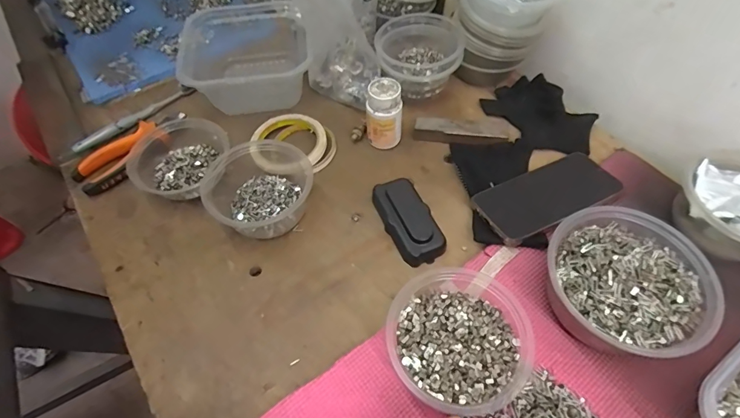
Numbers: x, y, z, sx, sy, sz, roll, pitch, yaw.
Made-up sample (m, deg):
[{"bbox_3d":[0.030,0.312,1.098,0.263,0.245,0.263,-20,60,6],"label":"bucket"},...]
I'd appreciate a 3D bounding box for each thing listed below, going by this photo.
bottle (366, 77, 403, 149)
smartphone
[{"bbox_3d":[0.018,-0.117,0.517,0.043,0.087,0.035,-5,54,0],"label":"bottle"},{"bbox_3d":[0.190,-0.015,0.451,0.139,0.007,0.074,-23,52,2],"label":"smartphone"}]

